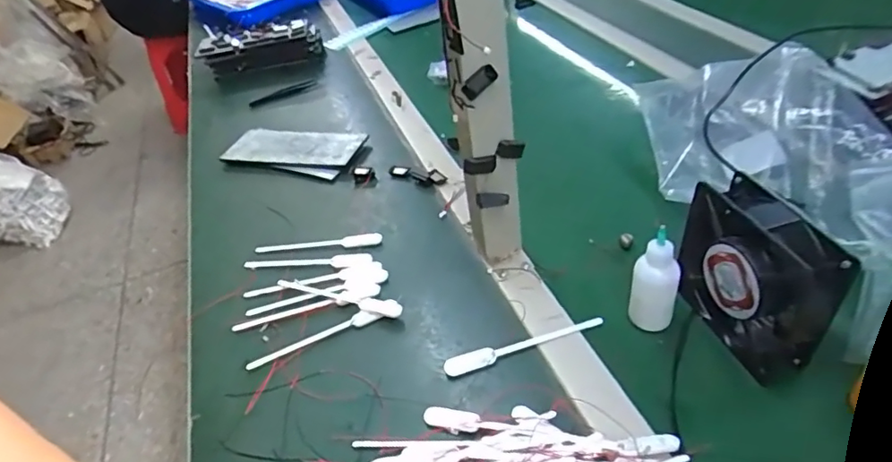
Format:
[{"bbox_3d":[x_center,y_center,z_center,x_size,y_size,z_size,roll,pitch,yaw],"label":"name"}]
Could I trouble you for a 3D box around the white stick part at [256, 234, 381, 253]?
[{"bbox_3d":[-0.144,0.014,0.627,0.143,0.007,0.019,-3,40,5],"label":"white stick part"}]

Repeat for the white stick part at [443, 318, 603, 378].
[{"bbox_3d":[0.068,0.098,0.486,0.144,0.011,0.016,-18,41,-9],"label":"white stick part"}]

